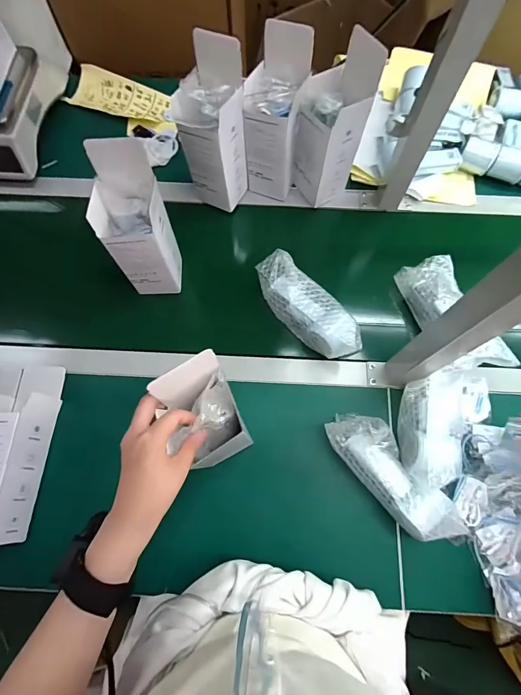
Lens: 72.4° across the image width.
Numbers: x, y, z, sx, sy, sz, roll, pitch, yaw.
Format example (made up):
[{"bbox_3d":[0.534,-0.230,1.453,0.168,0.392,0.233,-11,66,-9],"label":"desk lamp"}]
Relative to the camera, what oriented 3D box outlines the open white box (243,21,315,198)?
[{"bbox_3d":[0.024,-0.367,0.586,0.090,0.231,0.080,11,71,5],"label":"open white box"}]

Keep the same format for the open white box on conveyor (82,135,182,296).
[{"bbox_3d":[-0.175,-0.173,0.513,0.076,0.218,0.086,9,71,4],"label":"open white box on conveyor"}]

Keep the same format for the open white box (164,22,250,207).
[{"bbox_3d":[-0.076,-0.342,0.571,0.083,0.232,0.085,26,73,9],"label":"open white box"}]

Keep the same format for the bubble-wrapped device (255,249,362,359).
[{"bbox_3d":[0.074,-0.066,0.571,0.077,0.059,0.201,-37,74,-11],"label":"bubble-wrapped device"}]

